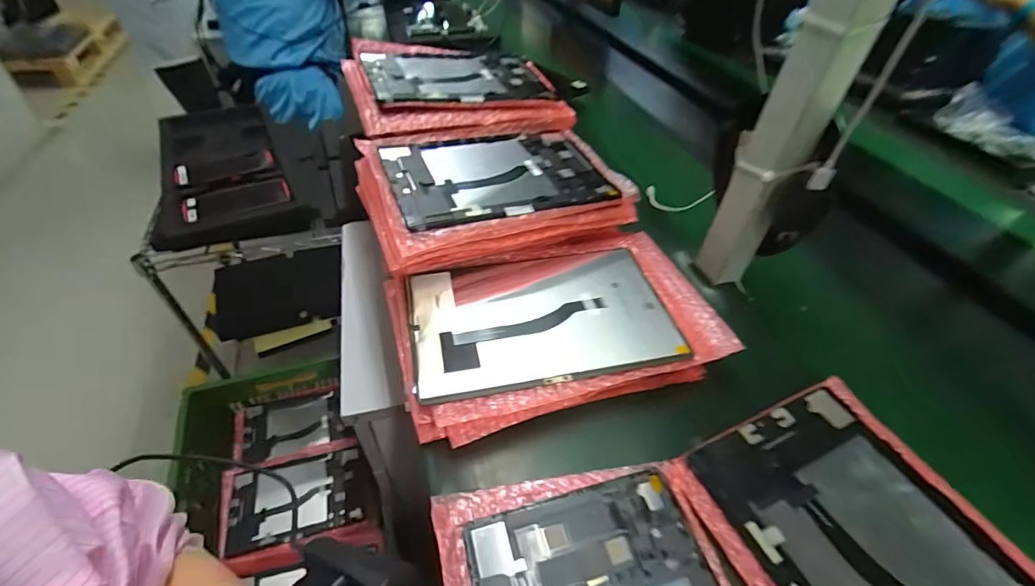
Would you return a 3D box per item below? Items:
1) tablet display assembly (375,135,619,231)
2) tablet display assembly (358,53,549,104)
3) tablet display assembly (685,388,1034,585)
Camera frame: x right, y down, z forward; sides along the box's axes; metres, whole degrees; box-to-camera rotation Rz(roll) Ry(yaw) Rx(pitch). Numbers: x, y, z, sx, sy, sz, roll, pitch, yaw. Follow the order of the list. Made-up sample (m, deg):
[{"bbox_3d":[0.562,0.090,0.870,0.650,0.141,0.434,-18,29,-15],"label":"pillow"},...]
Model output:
[{"bbox_3d":[-0.023,-0.143,0.526,0.250,0.012,0.166,-13,49,-21],"label":"tablet display assembly"},{"bbox_3d":[-0.084,-0.310,0.631,0.250,0.012,0.157,-10,51,-23],"label":"tablet display assembly"},{"bbox_3d":[0.264,0.193,0.309,0.158,0.005,0.249,-18,49,-17],"label":"tablet display assembly"}]

